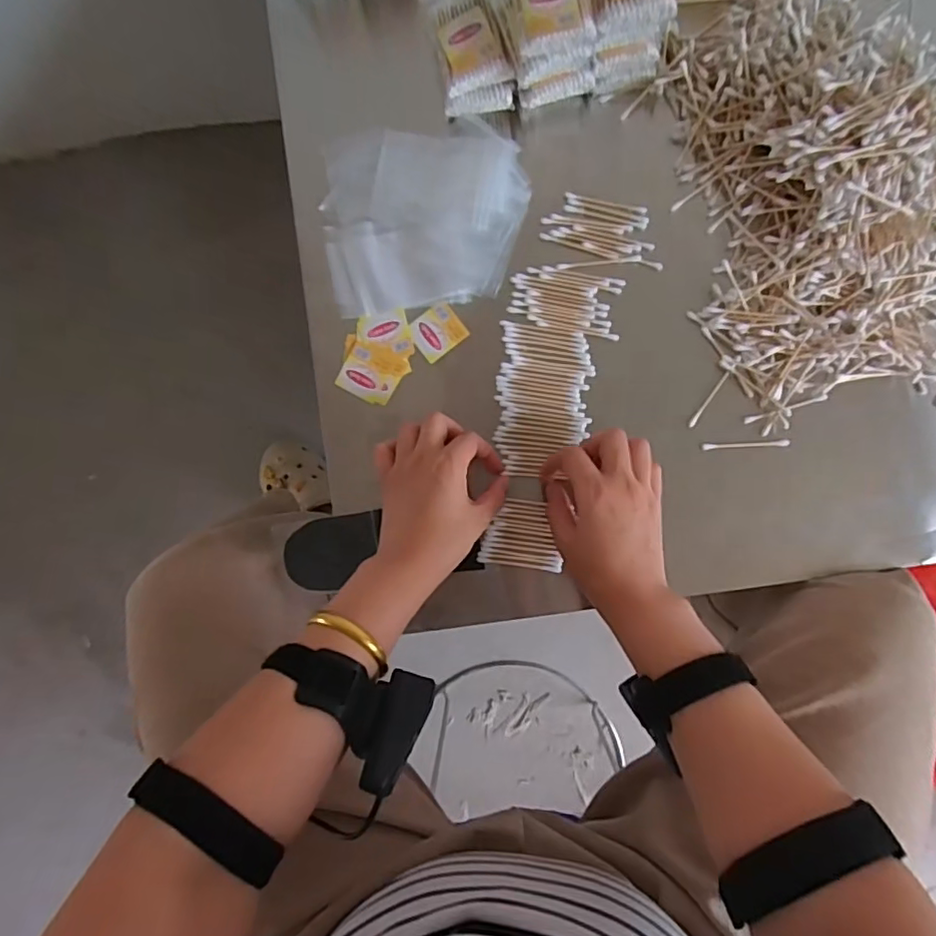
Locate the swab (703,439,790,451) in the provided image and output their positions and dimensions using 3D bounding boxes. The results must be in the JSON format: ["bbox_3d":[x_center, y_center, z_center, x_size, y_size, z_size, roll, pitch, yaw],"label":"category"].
[{"bbox_3d":[0.236,-0.019,0.494,0.073,0.005,0.006,-2,87,2],"label":"swab"}]

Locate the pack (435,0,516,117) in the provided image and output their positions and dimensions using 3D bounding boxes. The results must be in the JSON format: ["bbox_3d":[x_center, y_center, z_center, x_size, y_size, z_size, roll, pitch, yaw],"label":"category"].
[{"bbox_3d":[0.007,-0.337,0.477,0.057,0.032,0.075,-6,87,2],"label":"pack"}]

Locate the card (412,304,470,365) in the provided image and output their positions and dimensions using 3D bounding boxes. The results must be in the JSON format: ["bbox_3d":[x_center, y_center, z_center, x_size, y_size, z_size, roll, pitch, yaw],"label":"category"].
[{"bbox_3d":[-0.026,-0.119,0.508,0.043,0.004,0.037,-38,91,3],"label":"card"}]

